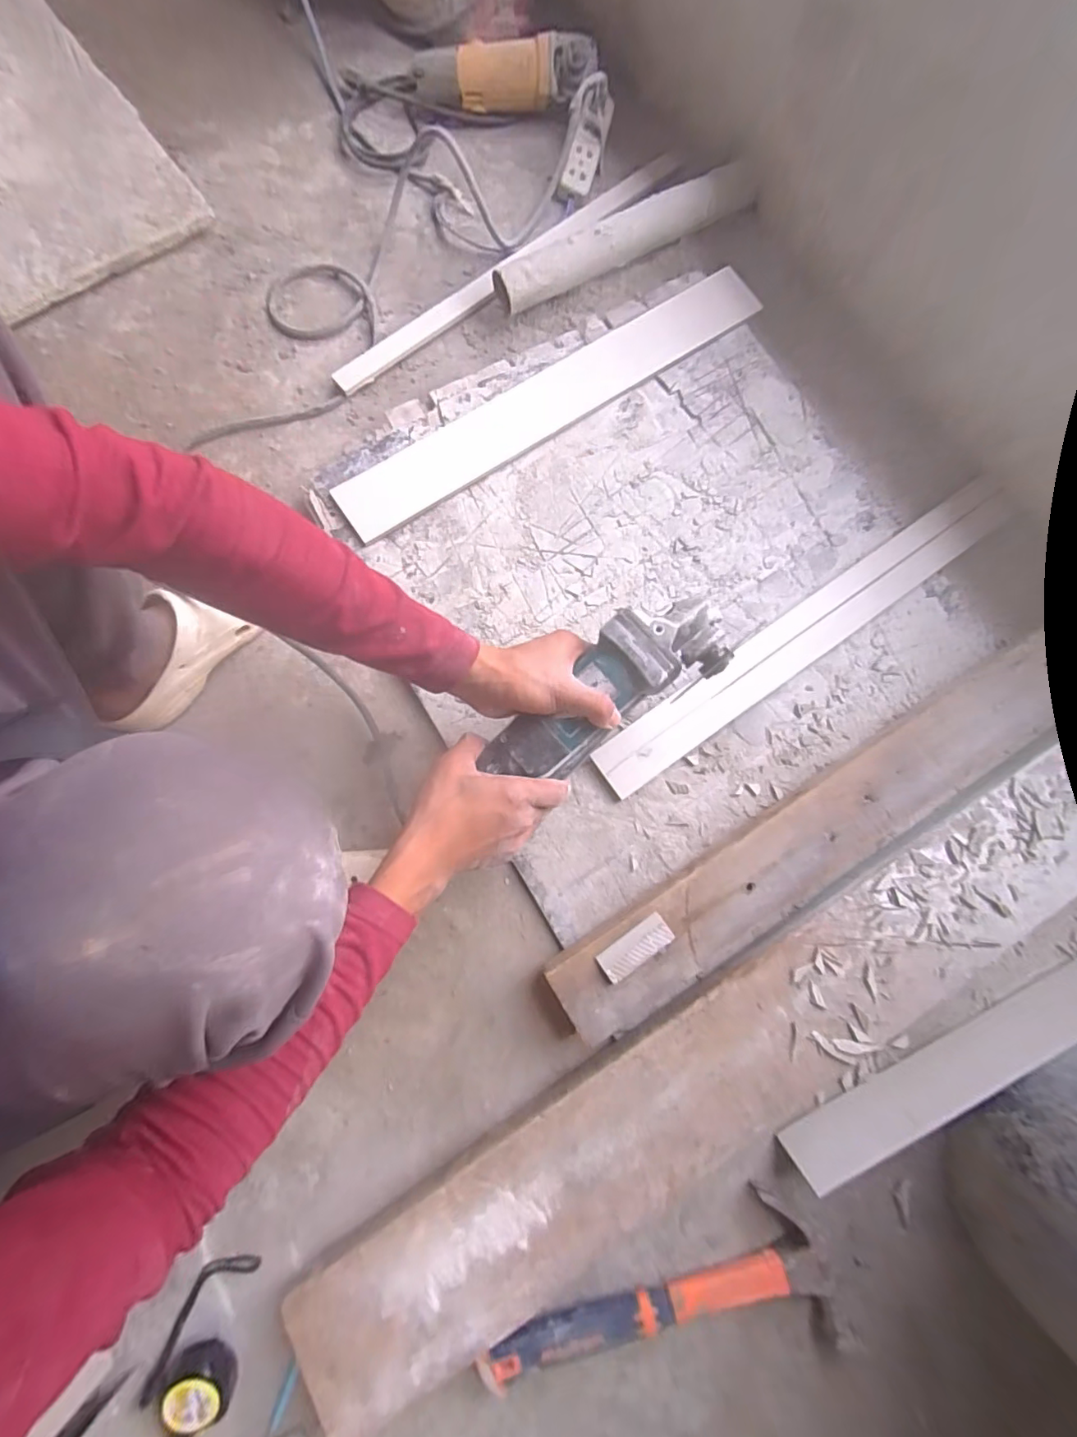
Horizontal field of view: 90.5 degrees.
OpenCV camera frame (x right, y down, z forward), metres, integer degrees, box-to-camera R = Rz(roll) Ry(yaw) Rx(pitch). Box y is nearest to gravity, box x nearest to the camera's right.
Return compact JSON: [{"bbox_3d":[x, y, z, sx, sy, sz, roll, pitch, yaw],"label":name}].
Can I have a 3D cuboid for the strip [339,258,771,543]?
[{"bbox_3d":[0.018,-0.389,0.652,0.575,0.011,0.073,-33,91,-7],"label":"strip"}]

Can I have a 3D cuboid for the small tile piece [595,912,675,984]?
[{"bbox_3d":[0.091,0.216,0.501,0.071,0.010,0.029,-34,80,-7],"label":"small tile piece"}]

